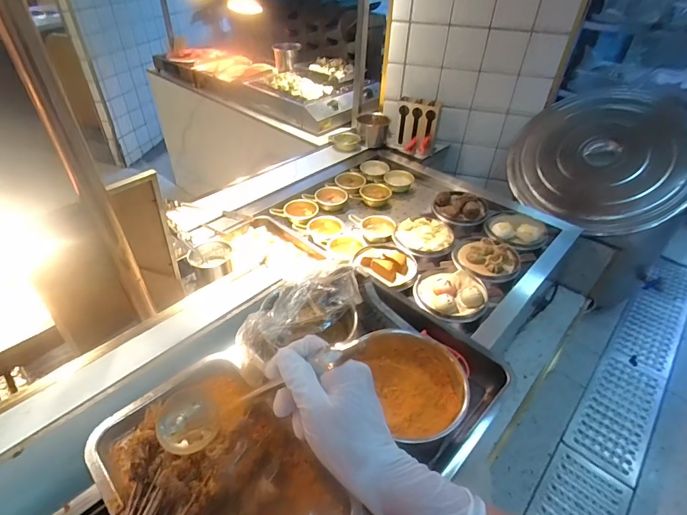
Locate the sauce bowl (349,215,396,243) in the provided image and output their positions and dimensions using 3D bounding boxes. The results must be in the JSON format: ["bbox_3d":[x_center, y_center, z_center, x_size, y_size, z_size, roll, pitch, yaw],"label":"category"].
[{"bbox_3d":[0.088,-0.092,1.283,0.155,0.048,0.109,10,41,9],"label":"sauce bowl"}]

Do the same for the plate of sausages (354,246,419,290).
[{"bbox_3d":[0.116,0.020,1.095,0.177,0.057,0.126,23,45,23],"label":"plate of sausages"}]

